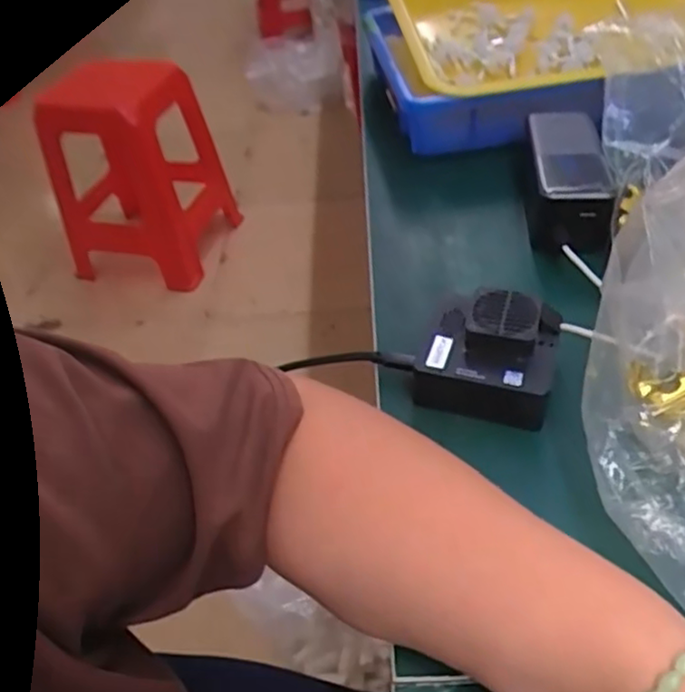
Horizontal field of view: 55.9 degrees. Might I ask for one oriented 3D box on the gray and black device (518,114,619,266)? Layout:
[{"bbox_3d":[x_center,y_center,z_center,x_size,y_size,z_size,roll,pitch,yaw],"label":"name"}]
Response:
[{"bbox_3d":[0.175,-0.134,0.510,0.060,0.046,0.149,4,46,11],"label":"gray and black device"}]

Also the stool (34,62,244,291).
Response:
[{"bbox_3d":[-0.536,-0.453,1.677,0.336,0.497,0.397,5,46,12],"label":"stool"}]

